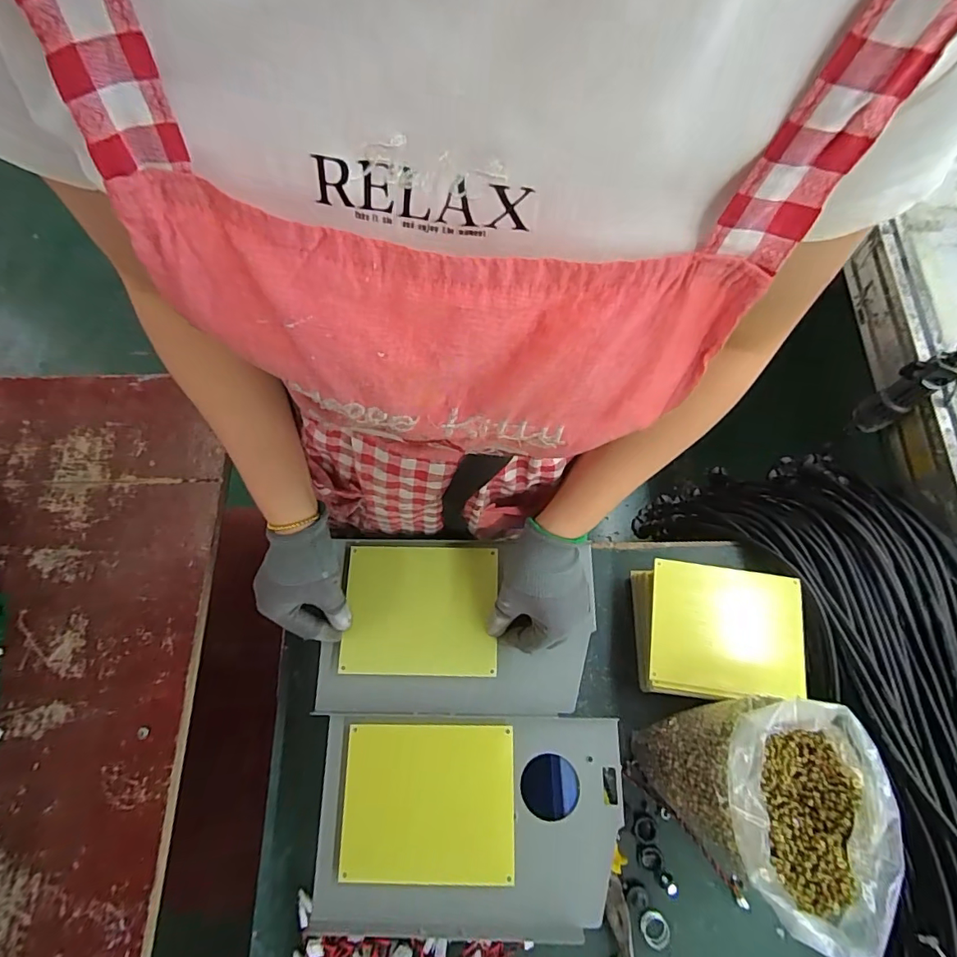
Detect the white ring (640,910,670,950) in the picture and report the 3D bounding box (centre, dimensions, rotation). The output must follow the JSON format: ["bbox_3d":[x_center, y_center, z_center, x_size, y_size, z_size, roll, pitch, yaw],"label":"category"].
[{"bbox_3d":[0.171,0.438,0.474,0.026,0.009,0.028,0,71,-1],"label":"white ring"}]

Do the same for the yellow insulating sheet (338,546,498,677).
[{"bbox_3d":[-0.059,0.131,0.492,0.147,0.008,0.123,0,69,1],"label":"yellow insulating sheet"}]

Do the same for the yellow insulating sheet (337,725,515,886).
[{"bbox_3d":[-0.045,0.292,0.443,0.151,0.009,0.120,0,68,1],"label":"yellow insulating sheet"}]

